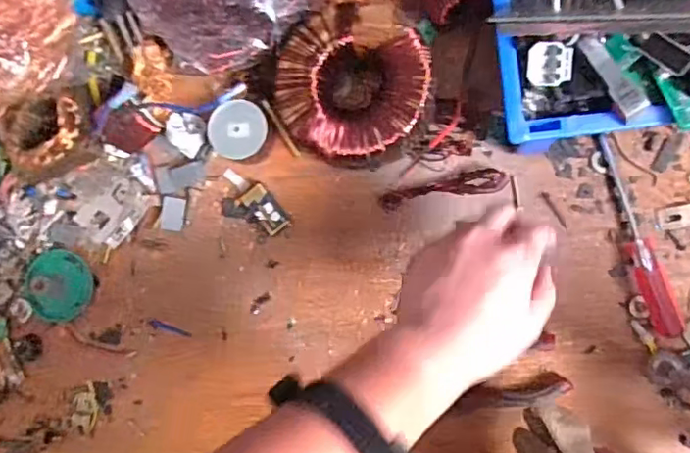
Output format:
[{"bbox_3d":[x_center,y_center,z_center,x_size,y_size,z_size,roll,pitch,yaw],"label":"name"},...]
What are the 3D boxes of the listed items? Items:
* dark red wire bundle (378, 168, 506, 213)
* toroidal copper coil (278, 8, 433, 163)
[{"bbox_3d":[0.086,-0.032,0.510,0.109,0.006,0.022,-12,85,8],"label":"dark red wire bundle"},{"bbox_3d":[0.006,-0.109,0.499,0.124,0.064,0.112,12,89,9],"label":"toroidal copper coil"}]

